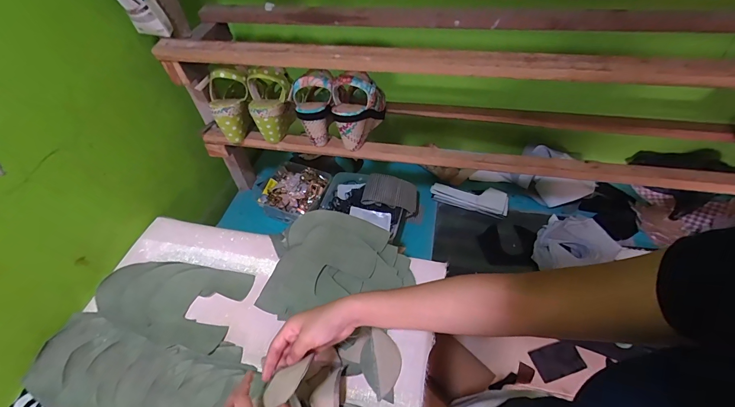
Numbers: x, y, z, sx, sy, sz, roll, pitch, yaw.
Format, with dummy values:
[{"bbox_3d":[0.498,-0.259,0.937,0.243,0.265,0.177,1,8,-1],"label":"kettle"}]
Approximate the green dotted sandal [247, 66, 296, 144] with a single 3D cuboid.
[{"bbox_3d":[-0.192,-0.202,0.675,0.080,0.139,0.080,-7,50,-3],"label":"green dotted sandal"}]

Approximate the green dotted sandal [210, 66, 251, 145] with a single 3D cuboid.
[{"bbox_3d":[-0.286,-0.198,0.680,0.097,0.147,0.090,11,25,12],"label":"green dotted sandal"}]

